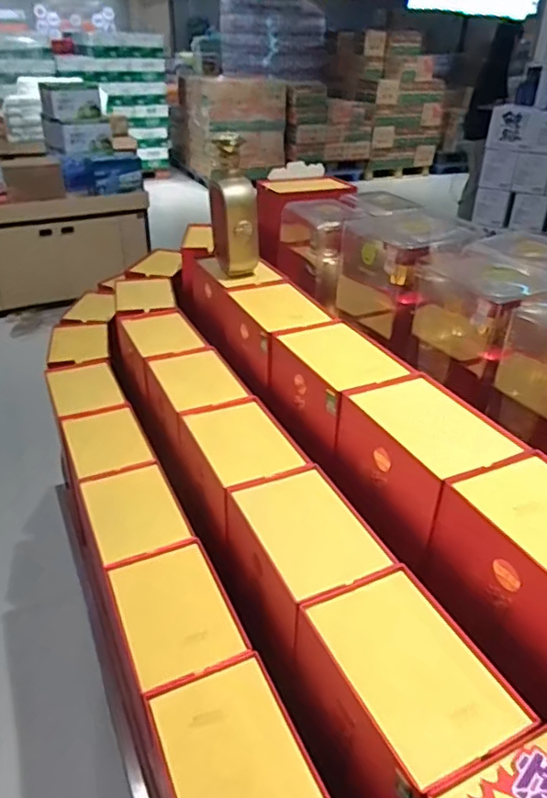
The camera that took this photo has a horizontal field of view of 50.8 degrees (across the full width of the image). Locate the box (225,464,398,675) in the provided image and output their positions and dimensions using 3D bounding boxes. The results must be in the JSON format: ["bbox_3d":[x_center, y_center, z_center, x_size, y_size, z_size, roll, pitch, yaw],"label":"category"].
[{"bbox_3d":[0.036,0.183,0.660,0.152,0.101,0.199,-15,35,-23],"label":"box"}]

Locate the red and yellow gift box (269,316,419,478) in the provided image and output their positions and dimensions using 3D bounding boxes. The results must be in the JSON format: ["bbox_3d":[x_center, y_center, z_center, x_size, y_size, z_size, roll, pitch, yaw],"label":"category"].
[{"bbox_3d":[0.082,-0.019,0.804,0.135,0.105,0.189,-11,34,-19],"label":"red and yellow gift box"}]

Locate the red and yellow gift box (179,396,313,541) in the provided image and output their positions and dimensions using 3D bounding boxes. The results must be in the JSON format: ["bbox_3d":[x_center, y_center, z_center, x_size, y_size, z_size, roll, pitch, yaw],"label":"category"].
[{"bbox_3d":[-0.039,0.092,0.811,0.152,0.107,0.202,-14,35,-22],"label":"red and yellow gift box"}]

